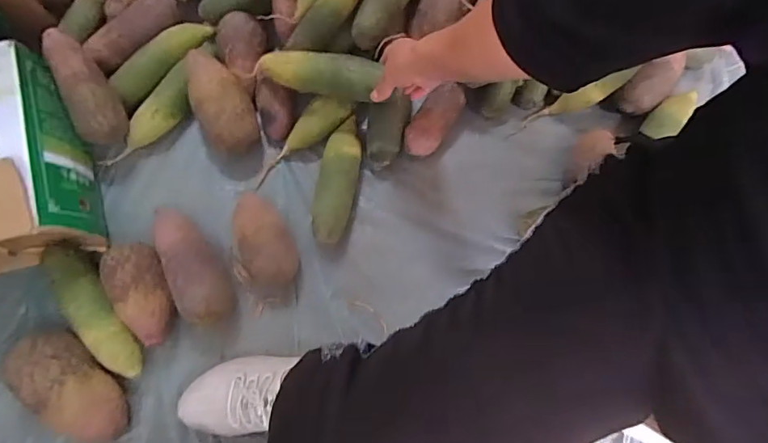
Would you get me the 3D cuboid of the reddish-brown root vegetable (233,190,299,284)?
[{"bbox_3d":[-0.171,0.027,0.644,0.080,0.066,0.133,-30,77,-10],"label":"reddish-brown root vegetable"}]

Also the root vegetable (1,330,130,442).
[{"bbox_3d":[-0.391,0.207,0.580,0.154,0.089,0.085,35,76,8],"label":"root vegetable"}]

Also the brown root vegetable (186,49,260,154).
[{"bbox_3d":[-0.242,-0.177,0.683,0.079,0.059,0.151,-28,89,-36],"label":"brown root vegetable"}]

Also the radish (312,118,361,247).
[{"bbox_3d":[-0.066,-0.065,0.684,0.052,0.049,0.197,10,74,1],"label":"radish"}]

